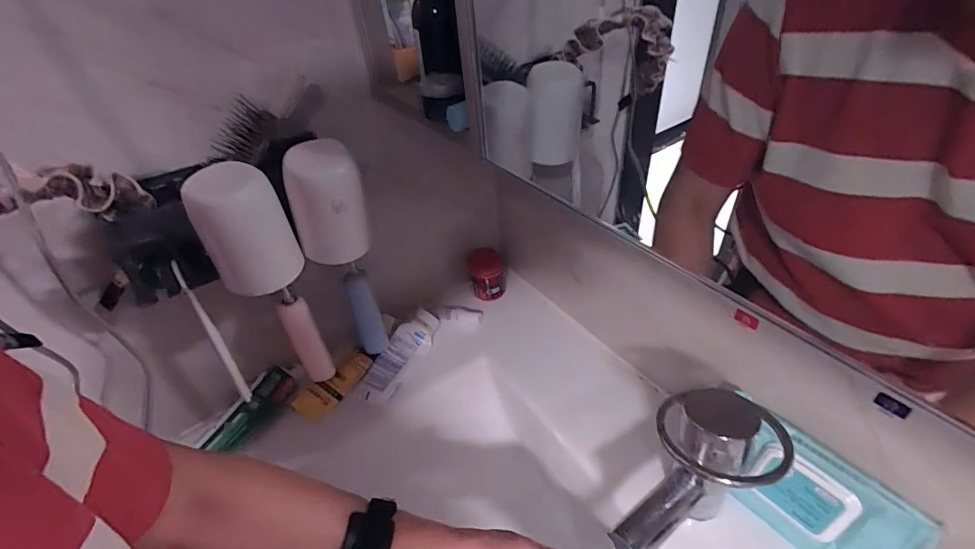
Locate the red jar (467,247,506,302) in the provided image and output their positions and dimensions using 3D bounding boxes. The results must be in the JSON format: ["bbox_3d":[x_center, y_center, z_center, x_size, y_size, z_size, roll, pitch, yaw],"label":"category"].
[{"bbox_3d":[0.000,0.001,0.716,0.055,0.071,0.057,-7,41,-1],"label":"red jar"}]

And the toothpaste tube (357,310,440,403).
[{"bbox_3d":[-0.121,0.109,0.609,0.054,0.027,0.143,16,46,24],"label":"toothpaste tube"}]

